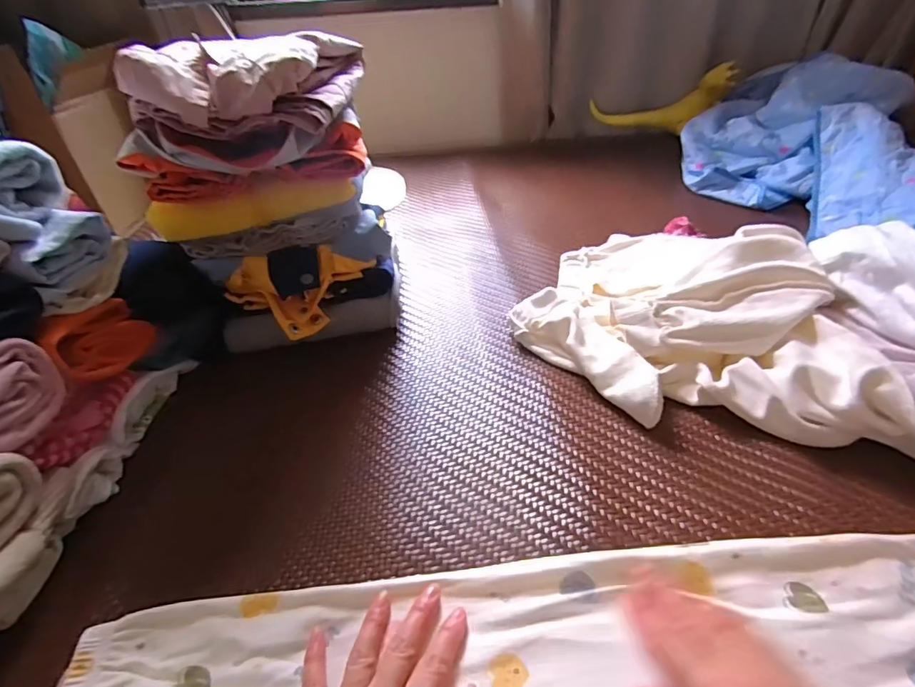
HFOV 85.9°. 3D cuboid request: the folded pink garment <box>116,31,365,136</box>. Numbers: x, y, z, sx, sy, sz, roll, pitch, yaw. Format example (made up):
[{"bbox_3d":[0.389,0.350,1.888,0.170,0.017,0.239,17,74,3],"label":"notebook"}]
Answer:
[{"bbox_3d":[-0.220,-0.289,0.534,0.200,0.072,0.231,-2,37,1],"label":"folded pink garment"}]

